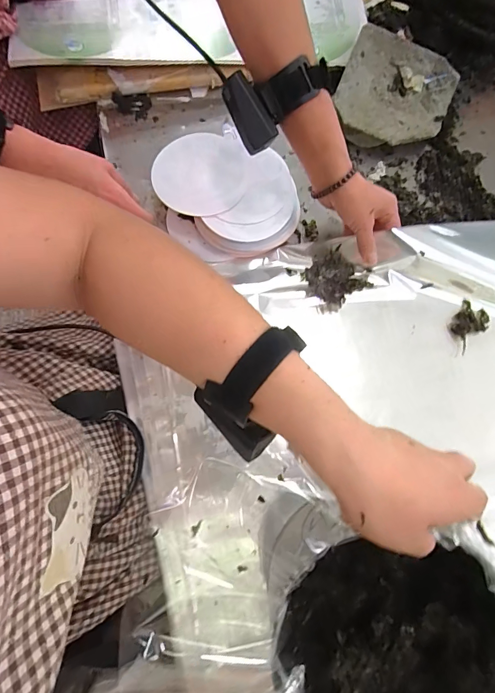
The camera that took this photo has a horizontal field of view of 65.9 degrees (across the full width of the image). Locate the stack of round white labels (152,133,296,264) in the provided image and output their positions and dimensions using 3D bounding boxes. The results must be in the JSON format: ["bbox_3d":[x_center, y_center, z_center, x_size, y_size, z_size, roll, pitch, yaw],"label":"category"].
[{"bbox_3d":[-0.028,-0.194,0.489,0.160,0.040,0.165,-19,80,-5],"label":"stack of round white labels"}]

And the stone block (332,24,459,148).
[{"bbox_3d":[0.199,-0.340,0.526,0.145,0.046,0.149,22,79,3],"label":"stone block"}]

